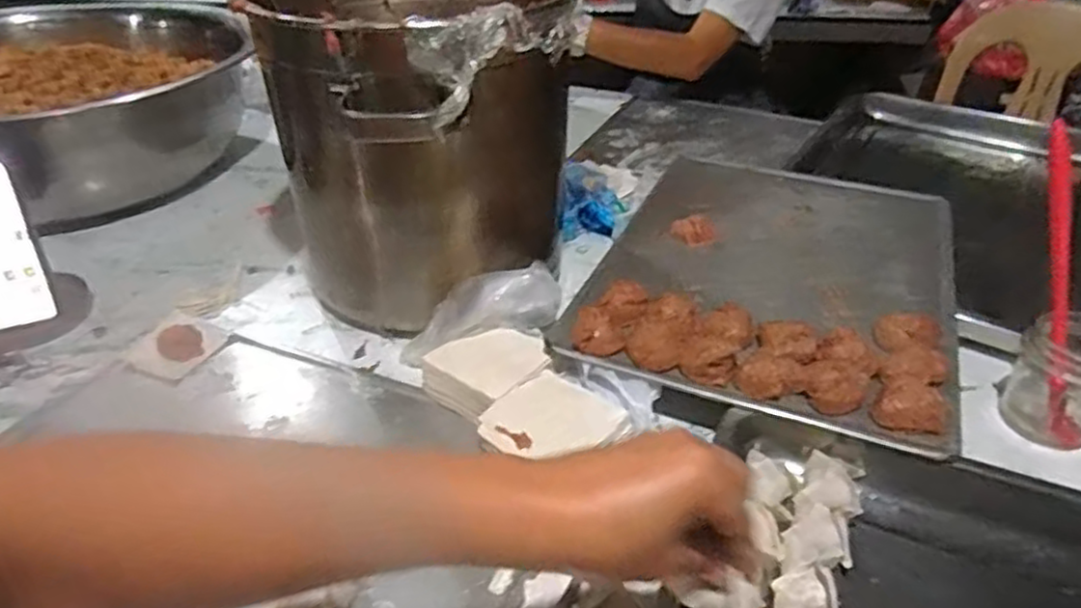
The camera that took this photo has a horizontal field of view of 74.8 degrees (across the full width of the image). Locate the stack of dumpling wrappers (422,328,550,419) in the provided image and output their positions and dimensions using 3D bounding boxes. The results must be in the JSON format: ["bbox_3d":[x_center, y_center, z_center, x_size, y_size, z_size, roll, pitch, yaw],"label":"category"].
[{"bbox_3d":[-0.041,0.058,0.613,0.101,0.024,0.082,-22,42,-29],"label":"stack of dumpling wrappers"}]

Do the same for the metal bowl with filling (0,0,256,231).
[{"bbox_3d":[-0.643,-0.272,0.964,0.505,0.151,0.455,31,45,35],"label":"metal bowl with filling"}]

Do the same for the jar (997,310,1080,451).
[{"bbox_3d":[0.437,0.062,0.586,0.074,0.097,0.074,1,36,0],"label":"jar"}]

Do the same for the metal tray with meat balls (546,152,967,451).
[{"bbox_3d":[0.243,-0.046,0.732,0.330,0.040,0.462,16,38,19],"label":"metal tray with meat balls"}]

